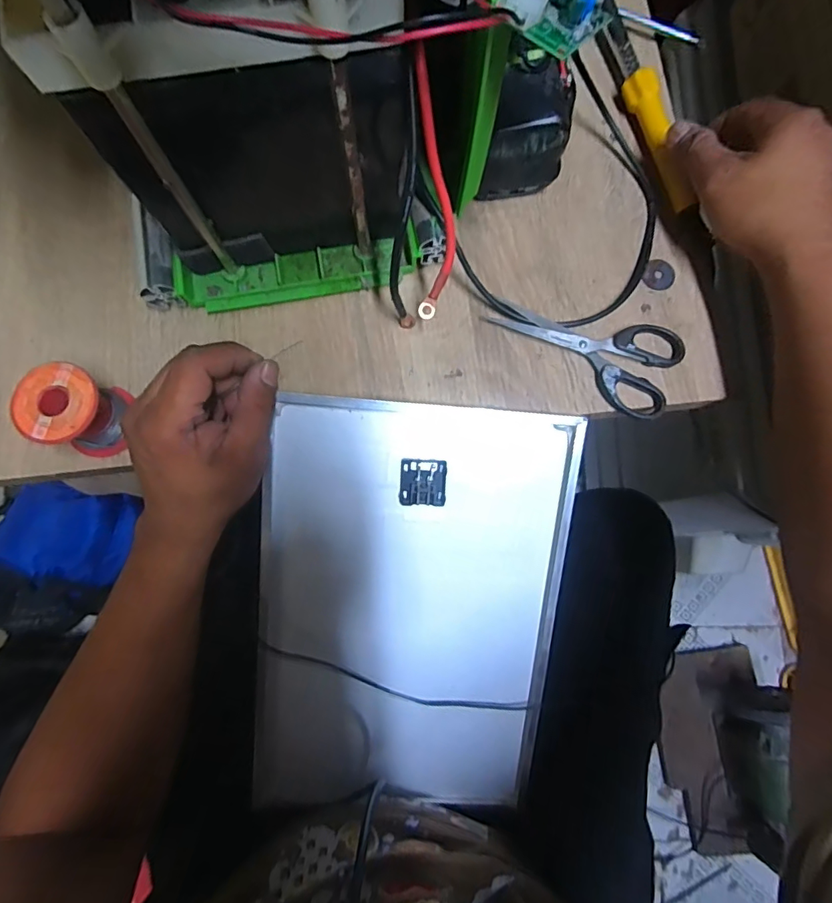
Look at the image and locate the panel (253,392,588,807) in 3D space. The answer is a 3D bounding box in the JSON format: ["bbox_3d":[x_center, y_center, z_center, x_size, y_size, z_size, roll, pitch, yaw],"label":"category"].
[{"bbox_3d":[-0.005,0.132,0.388,0.227,0.020,0.335,4,101,-6],"label":"panel"}]

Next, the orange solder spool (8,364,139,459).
[{"bbox_3d":[-0.227,-0.026,0.328,0.055,0.053,0.052,25,80,3],"label":"orange solder spool"}]

